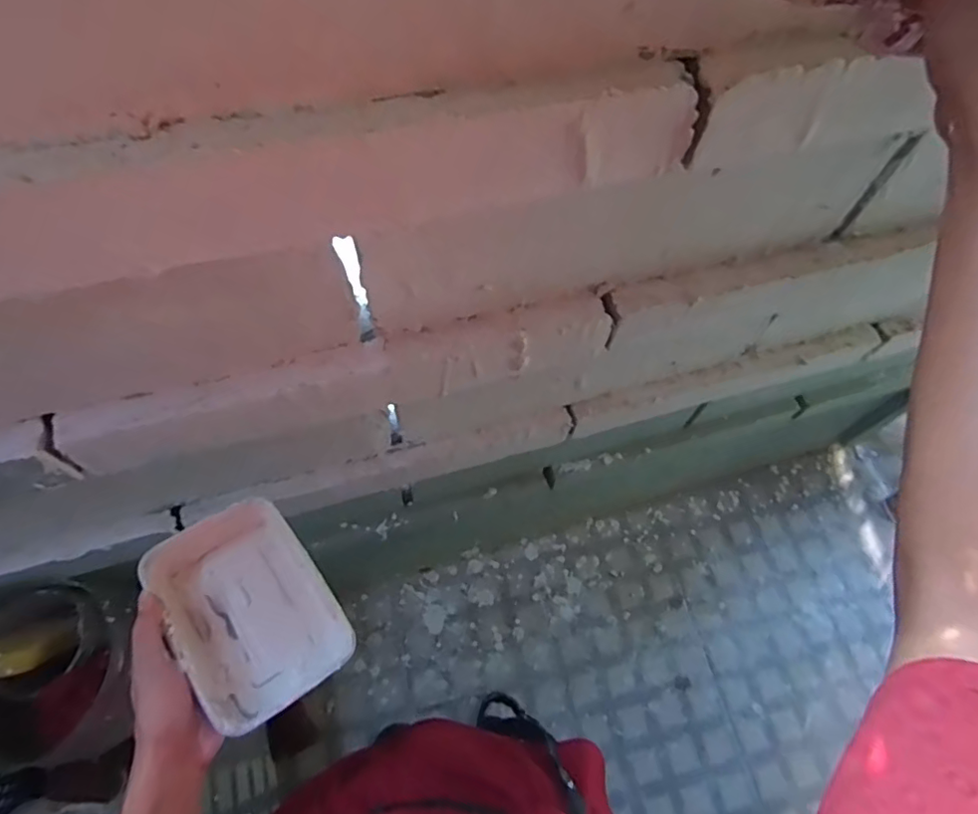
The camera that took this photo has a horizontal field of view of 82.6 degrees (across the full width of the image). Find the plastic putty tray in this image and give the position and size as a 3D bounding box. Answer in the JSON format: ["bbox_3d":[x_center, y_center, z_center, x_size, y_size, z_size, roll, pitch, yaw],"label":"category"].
[{"bbox_3d":[-0.200,0.163,0.465,0.112,0.052,0.176,-37,71,-18],"label":"plastic putty tray"}]

